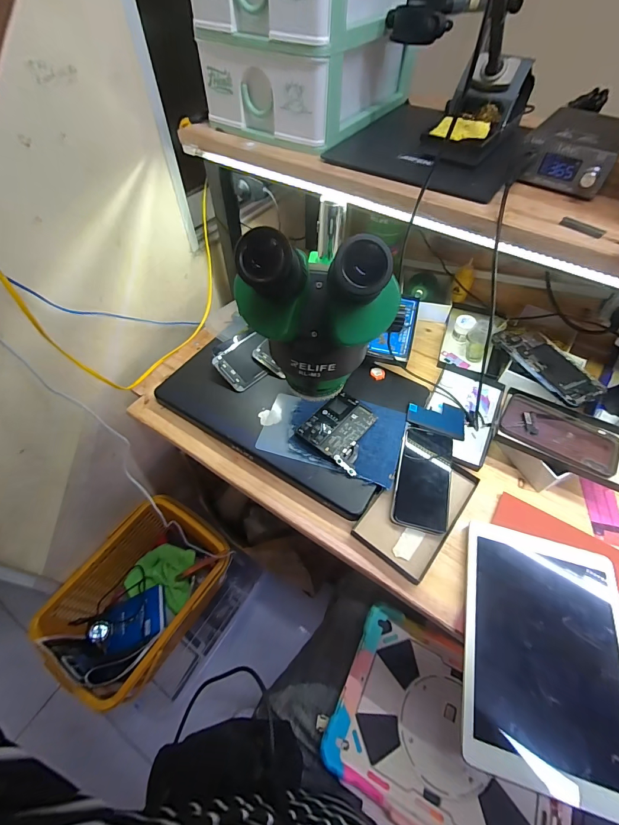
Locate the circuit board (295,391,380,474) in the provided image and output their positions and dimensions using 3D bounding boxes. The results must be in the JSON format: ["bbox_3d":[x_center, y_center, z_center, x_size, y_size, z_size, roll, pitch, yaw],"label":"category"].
[{"bbox_3d":[0.051,0.024,0.526,0.096,0.014,0.105,36,61,18],"label":"circuit board"}]

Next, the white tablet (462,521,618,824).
[{"bbox_3d":[0.259,0.254,0.386,0.171,0.014,0.243,13,54,11],"label":"white tablet"}]

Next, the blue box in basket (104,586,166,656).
[{"bbox_3d":[-0.402,0.479,0.811,0.157,0.022,0.112,-30,52,6],"label":"blue box in basket"}]

